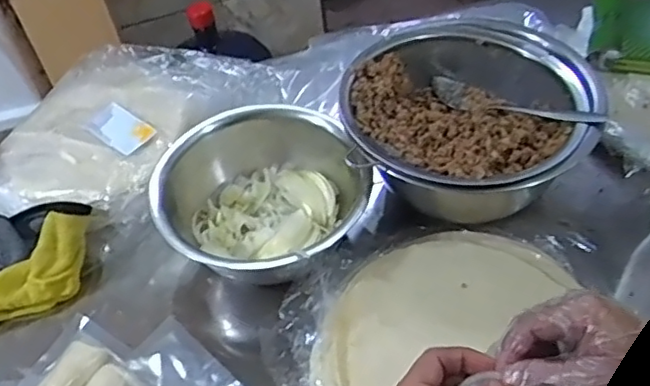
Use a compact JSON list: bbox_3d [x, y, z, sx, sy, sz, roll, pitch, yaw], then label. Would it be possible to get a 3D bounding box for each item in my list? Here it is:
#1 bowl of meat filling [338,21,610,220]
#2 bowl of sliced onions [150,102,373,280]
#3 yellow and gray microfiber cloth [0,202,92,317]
[{"bbox_3d":[0.126,-0.056,0.581,0.211,0.106,0.211,-4,47,4],"label":"bowl of meat filling"},{"bbox_3d":[-0.058,0.002,0.572,0.149,0.104,0.183,7,48,14],"label":"bowl of sliced onions"},{"bbox_3d":[-0.287,0.067,0.586,0.123,0.066,0.115,-4,47,3],"label":"yellow and gray microfiber cloth"}]

